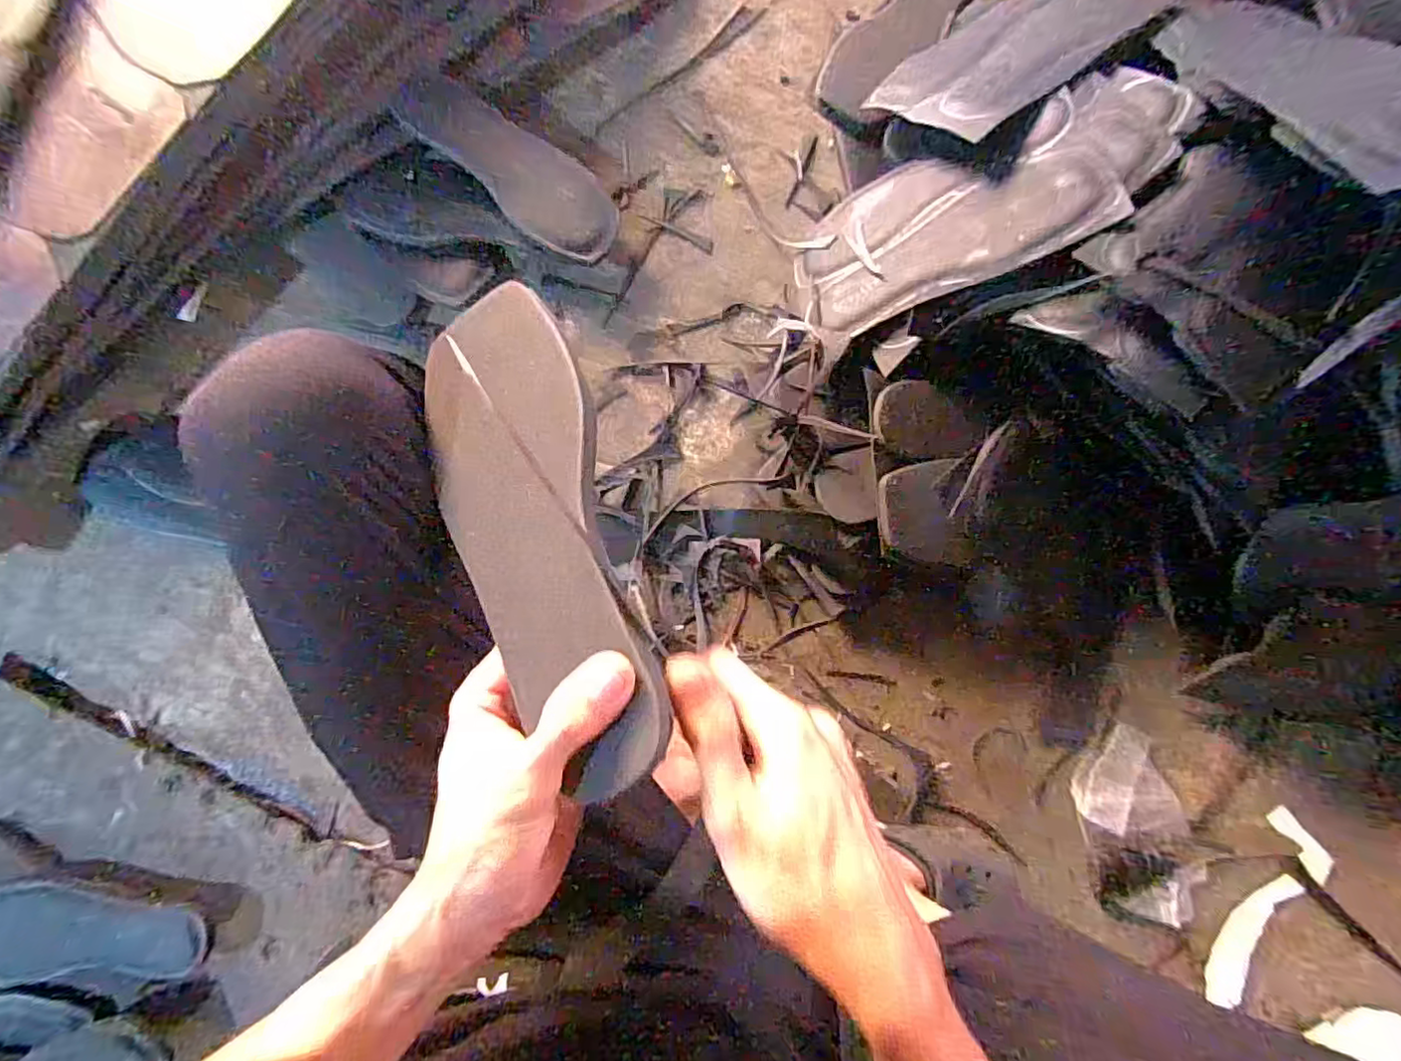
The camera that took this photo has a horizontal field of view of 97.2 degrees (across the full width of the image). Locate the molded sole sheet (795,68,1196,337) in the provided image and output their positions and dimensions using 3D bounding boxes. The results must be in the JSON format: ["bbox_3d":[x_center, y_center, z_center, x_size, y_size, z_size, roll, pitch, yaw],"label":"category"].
[{"bbox_3d":[0.235,-0.279,0.550,0.312,0.032,0.161,-11,68,35],"label":"molded sole sheet"}]

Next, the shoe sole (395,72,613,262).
[{"bbox_3d":[-0.193,-0.382,0.655,0.237,0.018,0.089,36,87,-11],"label":"shoe sole"}]

